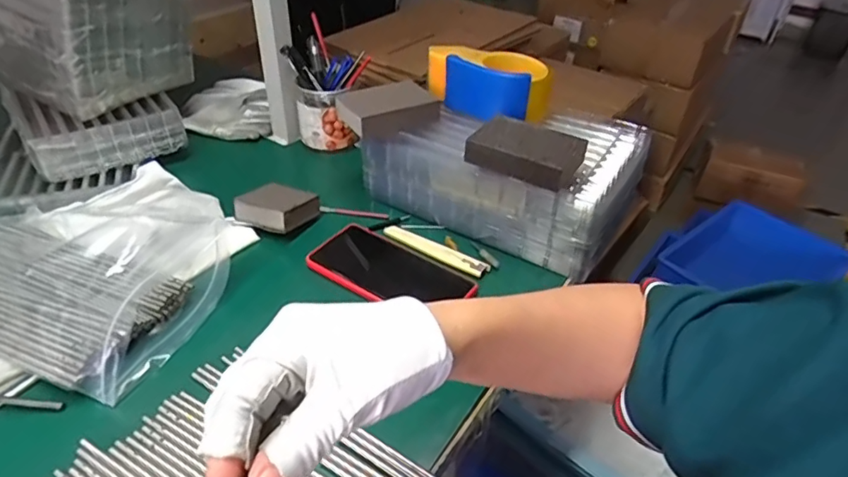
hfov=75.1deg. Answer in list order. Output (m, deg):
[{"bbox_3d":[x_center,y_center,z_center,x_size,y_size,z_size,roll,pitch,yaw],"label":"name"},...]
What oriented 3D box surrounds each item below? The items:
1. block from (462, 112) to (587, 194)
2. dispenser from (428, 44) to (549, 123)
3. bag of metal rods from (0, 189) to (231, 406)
[{"bbox_3d":[0.102,-0.087,0.543,0.100,0.034,0.066,24,42,23],"label":"block"},{"bbox_3d":[0.074,-0.183,0.643,0.138,0.063,0.067,27,43,26],"label":"dispenser"},{"bbox_3d":[-0.318,0.006,0.544,0.276,0.037,0.259,18,40,16],"label":"bag of metal rods"}]

